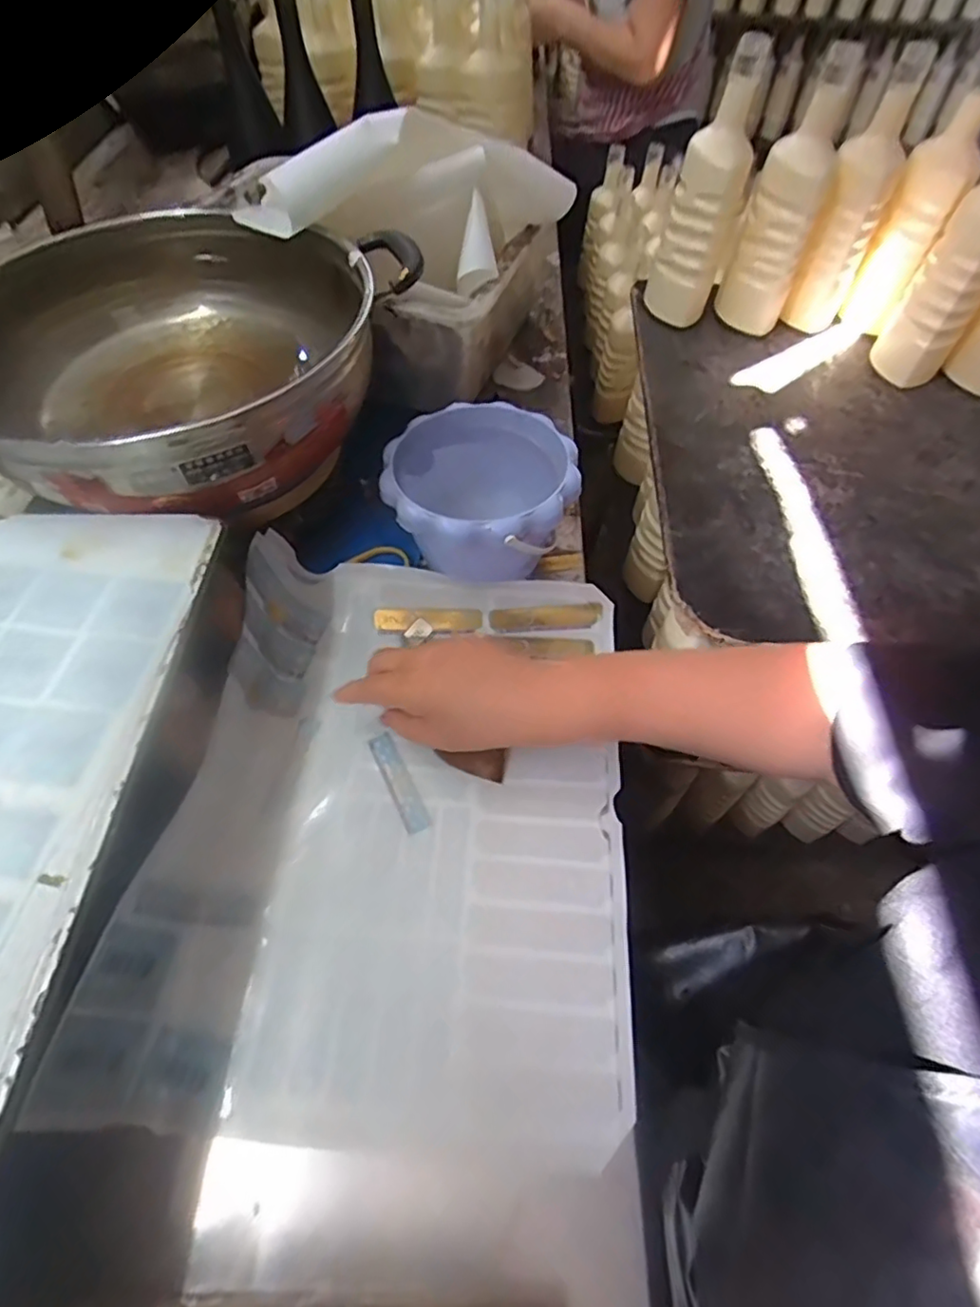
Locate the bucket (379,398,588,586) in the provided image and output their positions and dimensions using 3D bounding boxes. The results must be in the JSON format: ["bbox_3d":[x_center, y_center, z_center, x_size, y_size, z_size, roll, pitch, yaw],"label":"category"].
[{"bbox_3d":[-0.008,-0.125,0.527,0.150,0.103,0.146,1,56,-2],"label":"bucket"}]

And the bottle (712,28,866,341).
[{"bbox_3d":[0.342,-0.526,0.703,0.084,0.260,0.074,18,57,9],"label":"bottle"}]

